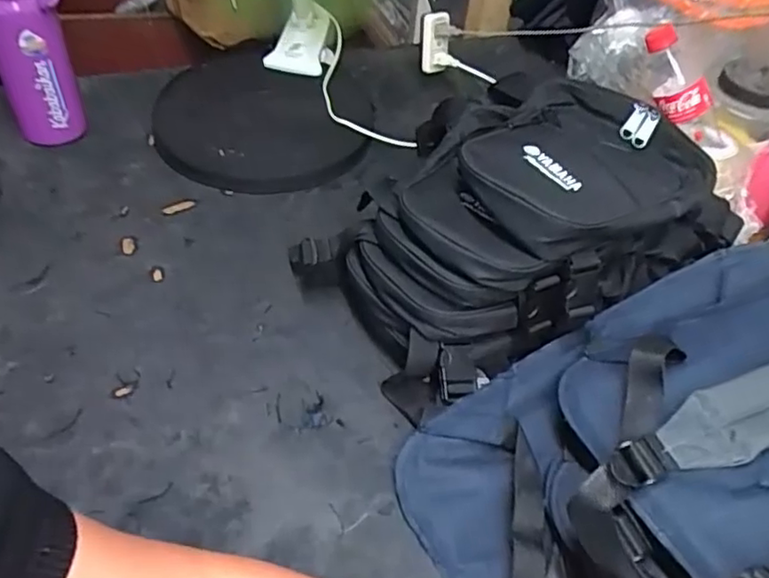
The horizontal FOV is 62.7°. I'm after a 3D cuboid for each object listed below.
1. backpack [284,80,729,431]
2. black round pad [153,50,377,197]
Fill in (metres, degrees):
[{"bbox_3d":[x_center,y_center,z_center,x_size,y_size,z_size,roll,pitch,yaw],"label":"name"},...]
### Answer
[{"bbox_3d":[0.140,-0.065,0.614,0.383,0.162,0.220,-23,53,-25],"label":"backpack"},{"bbox_3d":[-0.155,-0.229,0.827,0.276,0.041,0.277,0,46,-5],"label":"black round pad"}]

